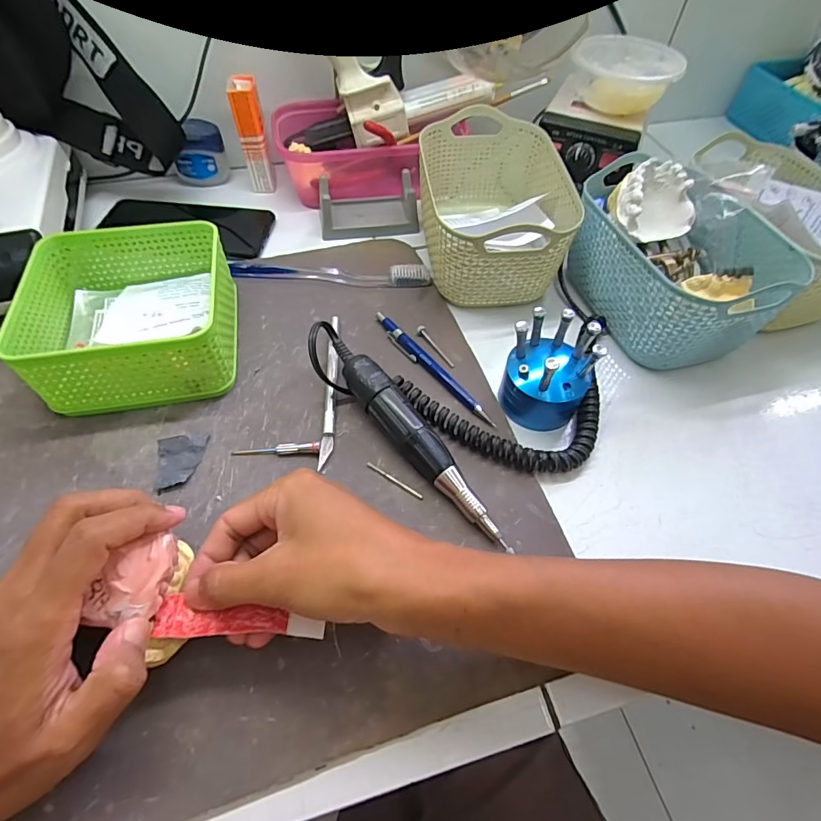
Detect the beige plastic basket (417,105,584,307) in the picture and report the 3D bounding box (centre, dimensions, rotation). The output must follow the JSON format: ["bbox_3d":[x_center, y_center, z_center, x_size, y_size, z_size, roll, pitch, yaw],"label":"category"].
[{"bbox_3d":[0.073,-0.180,0.425,0.117,0.086,0.180,-5,56,-6],"label":"beige plastic basket"}]

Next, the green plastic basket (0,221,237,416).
[{"bbox_3d":[-0.201,-0.075,0.355,0.130,0.062,0.139,-7,56,-8],"label":"green plastic basket"}]

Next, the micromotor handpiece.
[{"bbox_3d":[-0.002,0.010,0.318,0.187,0.039,0.033,40,63,22],"label":"micromotor handpiece"}]

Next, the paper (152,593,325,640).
[{"bbox_3d":[-0.083,0.103,0.234,0.080,0.008,0.019,5,55,-5],"label":"paper"}]

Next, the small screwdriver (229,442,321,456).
[{"bbox_3d":[-0.091,0.025,0.322,0.058,0.009,0.008,1,56,-2],"label":"small screwdriver"}]

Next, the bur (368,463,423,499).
[{"bbox_3d":[-0.010,0.046,0.314,0.044,0.004,0.004,32,60,18],"label":"bur"}]

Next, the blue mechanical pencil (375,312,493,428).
[{"bbox_3d":[0.015,-0.033,0.369,0.012,0.008,0.134,-32,63,-22],"label":"blue mechanical pencil"}]

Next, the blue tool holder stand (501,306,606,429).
[{"bbox_3d":[0.101,-0.032,0.336,0.060,0.064,0.065,1,56,-2],"label":"blue tool holder stand"}]

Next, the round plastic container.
[{"bbox_3d":[0.211,-0.334,0.473,0.097,0.048,0.097,1,55,-1],"label":"round plastic container"}]

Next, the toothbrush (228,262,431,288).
[{"bbox_3d":[-0.071,-0.124,0.427,0.176,0.010,0.021,1,56,-2],"label":"toothbrush"}]

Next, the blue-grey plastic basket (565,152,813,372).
[{"bbox_3d":[0.209,-0.120,0.390,0.117,0.085,0.171,-14,57,-12],"label":"blue-grey plastic basket"}]

